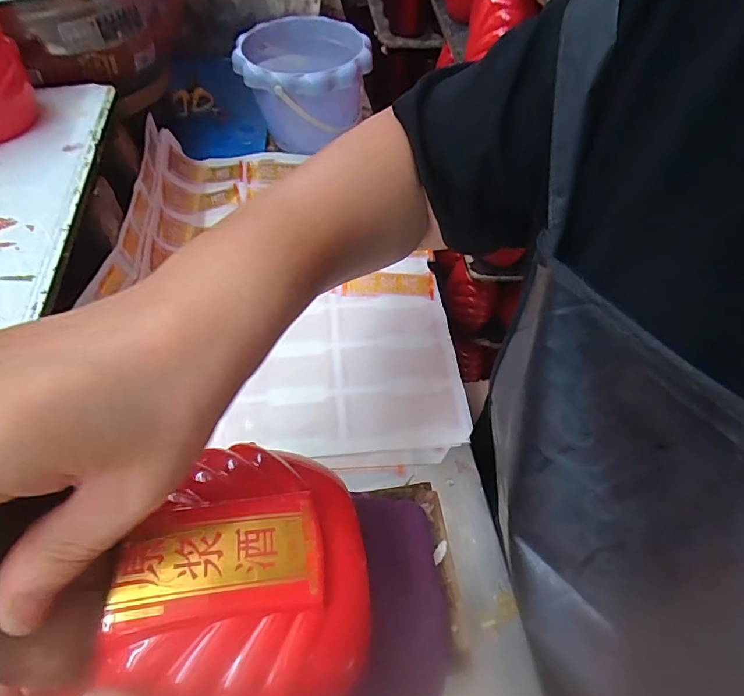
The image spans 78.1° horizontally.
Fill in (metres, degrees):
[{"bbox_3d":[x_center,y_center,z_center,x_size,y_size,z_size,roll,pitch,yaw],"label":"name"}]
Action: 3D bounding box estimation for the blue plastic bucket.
[{"bbox_3d":[-0.089,-0.340,0.604,0.161,0.110,0.180,-15,57,-11],"label":"blue plastic bucket"}]

